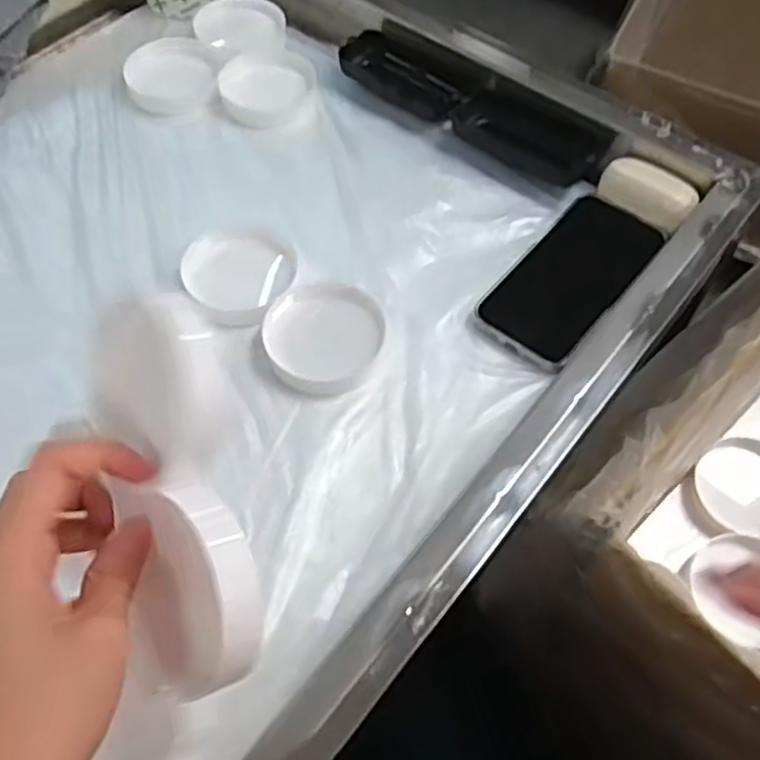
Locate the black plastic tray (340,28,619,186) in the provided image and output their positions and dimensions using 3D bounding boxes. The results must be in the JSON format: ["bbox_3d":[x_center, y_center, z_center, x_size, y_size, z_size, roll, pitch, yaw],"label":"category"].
[{"bbox_3d":[0.072,-0.222,0.609,0.226,0.023,0.060,35,63,19],"label":"black plastic tray"}]

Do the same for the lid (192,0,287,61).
[{"bbox_3d":[-0.120,-0.306,0.661,0.076,0.011,0.072,-14,59,-10],"label":"lid"}]

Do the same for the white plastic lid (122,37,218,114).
[{"bbox_3d":[-0.172,-0.251,0.630,0.072,0.009,0.084,-15,59,-10],"label":"white plastic lid"}]

